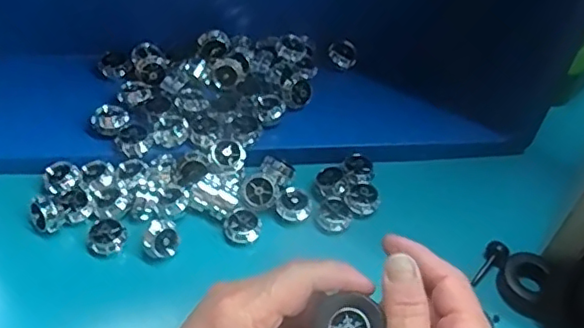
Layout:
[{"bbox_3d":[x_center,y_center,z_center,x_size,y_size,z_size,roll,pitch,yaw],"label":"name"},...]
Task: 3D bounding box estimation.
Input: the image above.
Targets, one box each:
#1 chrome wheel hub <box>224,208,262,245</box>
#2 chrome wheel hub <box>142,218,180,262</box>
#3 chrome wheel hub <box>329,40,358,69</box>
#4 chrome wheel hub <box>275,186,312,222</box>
[{"bbox_3d":[-0.033,0.042,0.405,0.024,0.011,0.020,5,53,-1],"label":"chrome wheel hub"},{"bbox_3d":[-0.085,0.049,0.390,0.023,0.024,0.017,-14,13,-28],"label":"chrome wheel hub"},{"bbox_3d":[0.042,-0.090,0.498,0.023,0.010,0.024,-29,103,-8],"label":"chrome wheel hub"},{"bbox_3d":[0.001,0.029,0.415,0.021,0.014,0.021,2,53,-3],"label":"chrome wheel hub"}]

